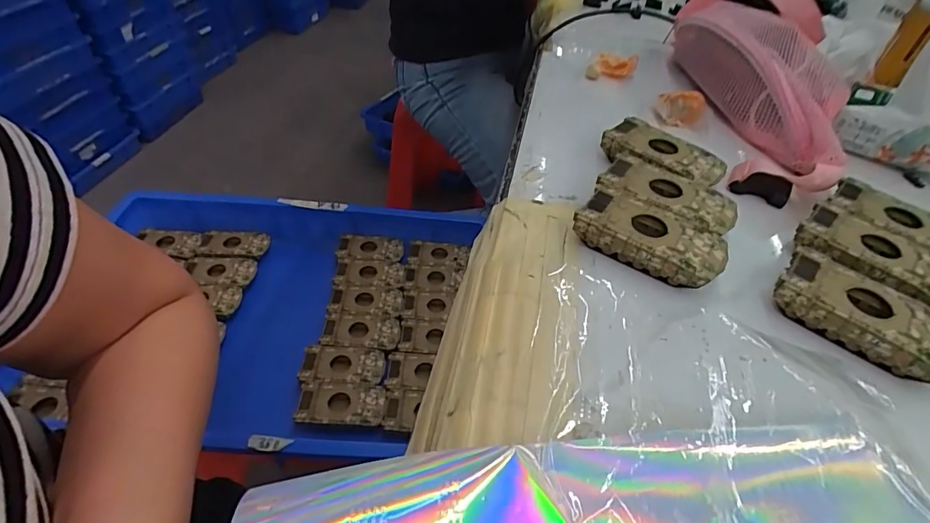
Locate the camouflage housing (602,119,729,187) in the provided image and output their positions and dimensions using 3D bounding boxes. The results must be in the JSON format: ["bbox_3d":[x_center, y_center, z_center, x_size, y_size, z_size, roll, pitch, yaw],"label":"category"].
[{"bbox_3d":[0.164,-0.084,0.393,0.096,0.029,0.055,31,51,22],"label":"camouflage housing"}]

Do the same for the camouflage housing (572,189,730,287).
[{"bbox_3d":[0.128,-0.015,0.323,0.094,0.027,0.047,28,50,20],"label":"camouflage housing"}]

